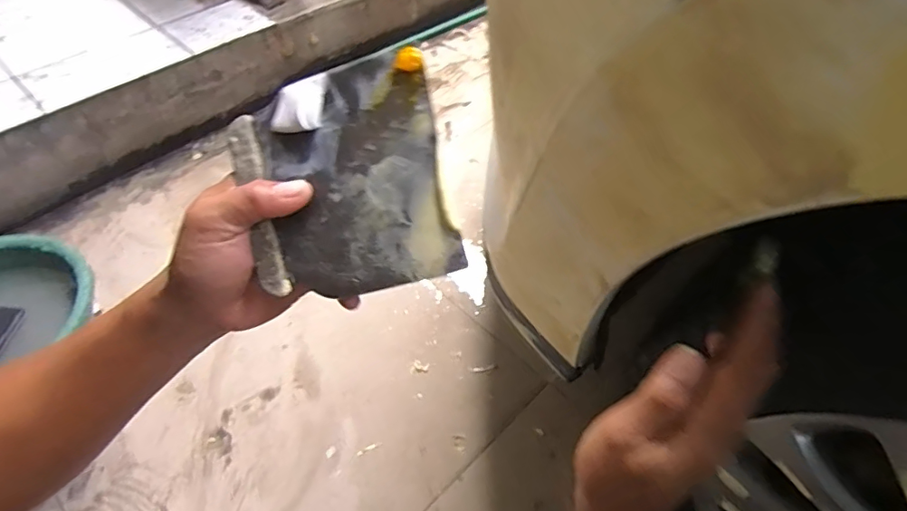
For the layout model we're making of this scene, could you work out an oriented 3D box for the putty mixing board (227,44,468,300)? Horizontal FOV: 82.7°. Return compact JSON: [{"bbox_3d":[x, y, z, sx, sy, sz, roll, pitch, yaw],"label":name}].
[{"bbox_3d":[-0.059,-0.037,0.268,0.111,0.007,0.114,-13,88,14],"label":"putty mixing board"}]

